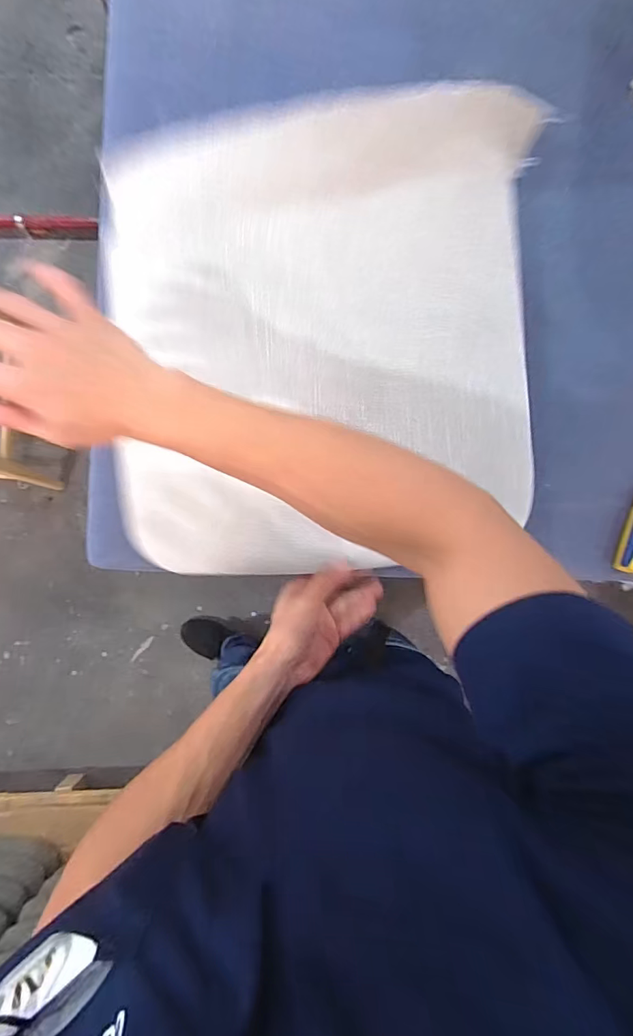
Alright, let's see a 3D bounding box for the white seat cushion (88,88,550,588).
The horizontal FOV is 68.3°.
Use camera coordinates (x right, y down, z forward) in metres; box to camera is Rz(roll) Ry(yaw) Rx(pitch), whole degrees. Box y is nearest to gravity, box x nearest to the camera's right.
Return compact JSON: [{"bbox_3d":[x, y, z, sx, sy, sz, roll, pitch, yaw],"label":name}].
[{"bbox_3d":[-0.002,-0.175,0.477,0.432,0.067,0.449,-4,87,5],"label":"white seat cushion"}]

